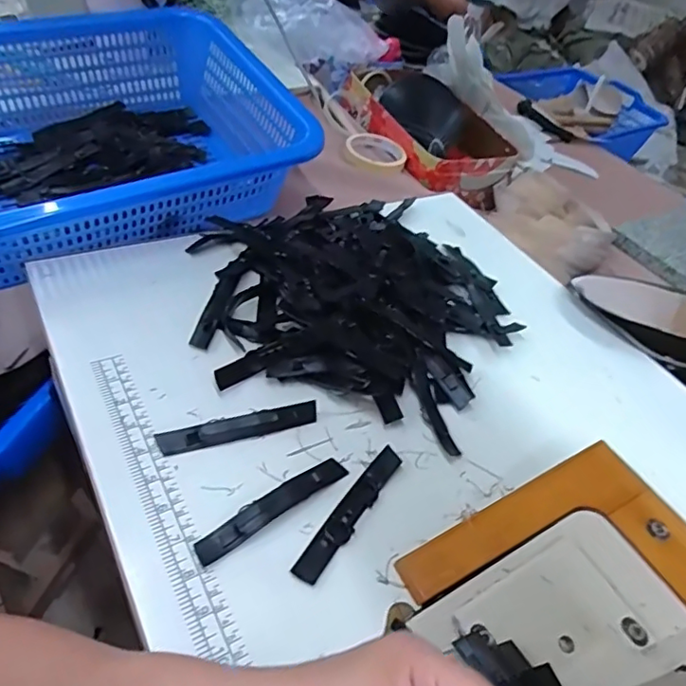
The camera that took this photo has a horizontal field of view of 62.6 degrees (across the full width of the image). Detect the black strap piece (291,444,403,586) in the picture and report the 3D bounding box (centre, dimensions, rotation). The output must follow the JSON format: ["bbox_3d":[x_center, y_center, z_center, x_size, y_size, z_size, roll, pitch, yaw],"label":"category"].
[{"bbox_3d":[0.006,0.122,0.408,0.020,0.010,0.121,31,46,17],"label":"black strap piece"}]

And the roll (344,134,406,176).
[{"bbox_3d":[0.051,-0.296,0.880,0.094,0.020,0.094,7,44,-7],"label":"roll"}]

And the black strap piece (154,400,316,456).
[{"bbox_3d":[-0.079,0.064,0.439,0.123,0.012,0.018,-10,48,-22],"label":"black strap piece"}]

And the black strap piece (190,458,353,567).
[{"bbox_3d":[-0.047,0.113,0.398,0.122,0.007,0.019,-27,56,-34],"label":"black strap piece"}]

